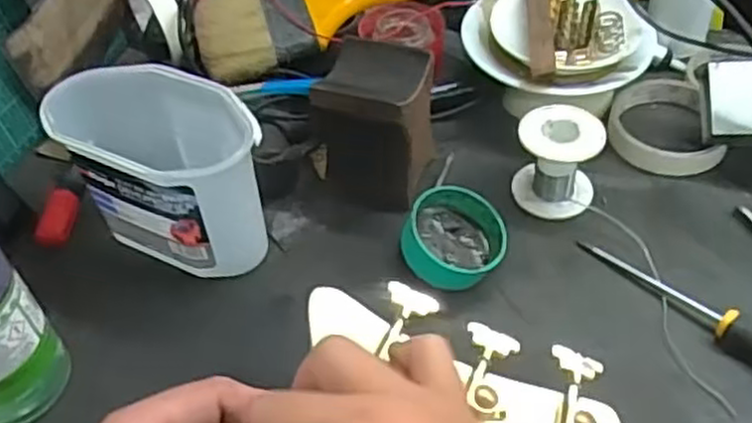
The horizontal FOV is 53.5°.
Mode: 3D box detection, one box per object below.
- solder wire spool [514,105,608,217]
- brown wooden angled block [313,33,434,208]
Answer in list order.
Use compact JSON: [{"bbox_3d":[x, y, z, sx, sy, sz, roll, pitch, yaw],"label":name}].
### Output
[{"bbox_3d":[0.120,-0.034,0.495,0.052,0.052,0.049,8,48,14],"label":"solder wire spool"},{"bbox_3d":[-0.003,-0.057,0.504,0.078,0.093,0.064,12,49,18],"label":"brown wooden angled block"}]

